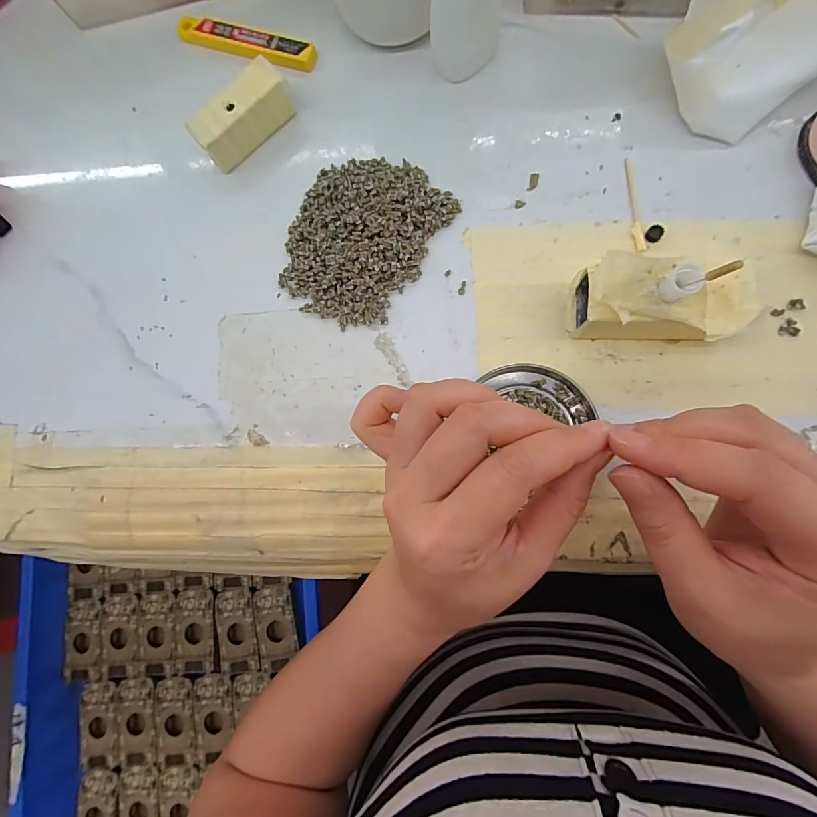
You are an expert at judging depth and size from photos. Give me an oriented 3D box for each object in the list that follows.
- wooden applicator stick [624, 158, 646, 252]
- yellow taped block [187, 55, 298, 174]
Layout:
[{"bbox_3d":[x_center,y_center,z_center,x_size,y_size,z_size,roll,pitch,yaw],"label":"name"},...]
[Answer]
[{"bbox_3d":[0.133,-0.121,0.247,0.006,0.004,0.059,-6,83,6],"label":"wooden applicator stick"},{"bbox_3d":[-0.105,-0.186,0.270,0.064,0.027,0.027,-43,81,1],"label":"yellow taped block"}]

